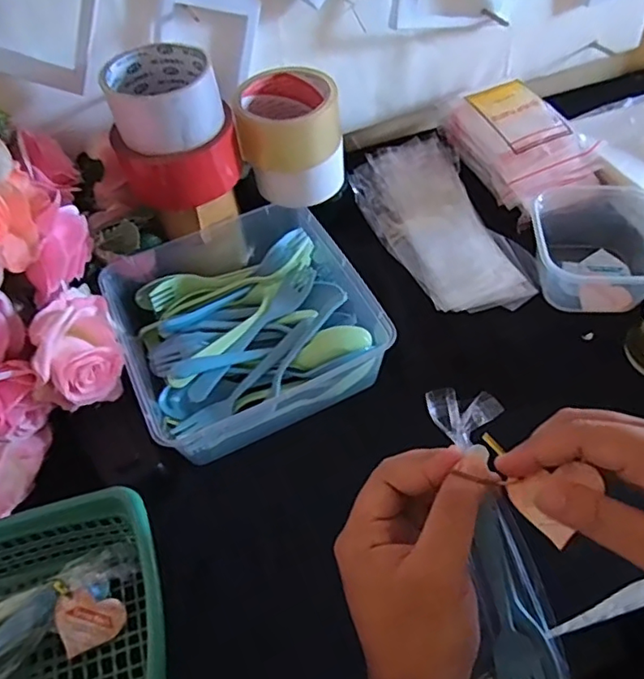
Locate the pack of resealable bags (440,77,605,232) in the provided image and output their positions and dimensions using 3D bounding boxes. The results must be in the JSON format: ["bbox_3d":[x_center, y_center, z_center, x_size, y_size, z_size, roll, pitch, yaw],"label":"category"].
[{"bbox_3d":[0.214,-0.207,0.605,0.108,0.059,0.161,-20,53,-10],"label":"pack of resealable bags"}]

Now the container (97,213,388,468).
[{"bbox_3d":[-0.075,-0.021,0.502,0.205,0.064,0.218,-27,55,-15],"label":"container"}]

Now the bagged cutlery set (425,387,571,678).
[{"bbox_3d":[0.092,0.121,0.307,0.048,0.021,0.194,-16,97,-6],"label":"bagged cutlery set"}]

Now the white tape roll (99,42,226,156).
[{"bbox_3d":[-0.129,-0.199,0.469,0.086,0.051,0.086,-3,52,4],"label":"white tape roll"}]

